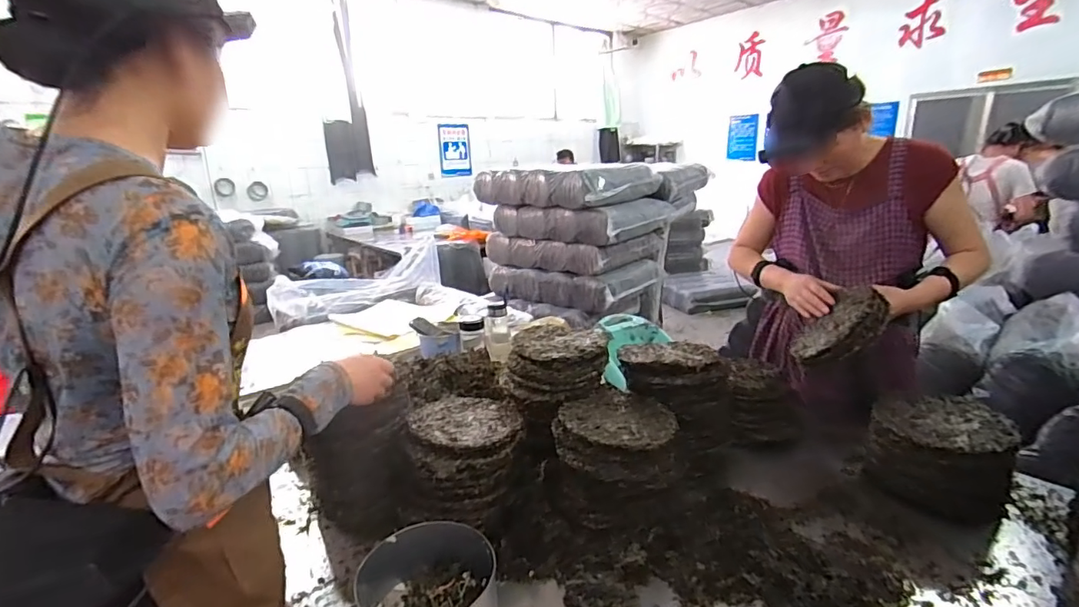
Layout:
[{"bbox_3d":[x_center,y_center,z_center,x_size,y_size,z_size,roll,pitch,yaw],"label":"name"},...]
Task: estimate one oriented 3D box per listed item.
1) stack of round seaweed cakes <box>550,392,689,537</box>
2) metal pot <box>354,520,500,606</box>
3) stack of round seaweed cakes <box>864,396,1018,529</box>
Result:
[{"bbox_3d":[0.150,0.290,0.887,0.223,0.193,0.222,2,16,15],"label":"stack of round seaweed cakes"},{"bbox_3d":[-0.159,0.411,0.695,0.197,0.083,0.213,-7,16,-14],"label":"metal pot"},{"bbox_3d":[0.756,0.284,0.929,0.212,0.167,0.180,-10,17,-25],"label":"stack of round seaweed cakes"}]

